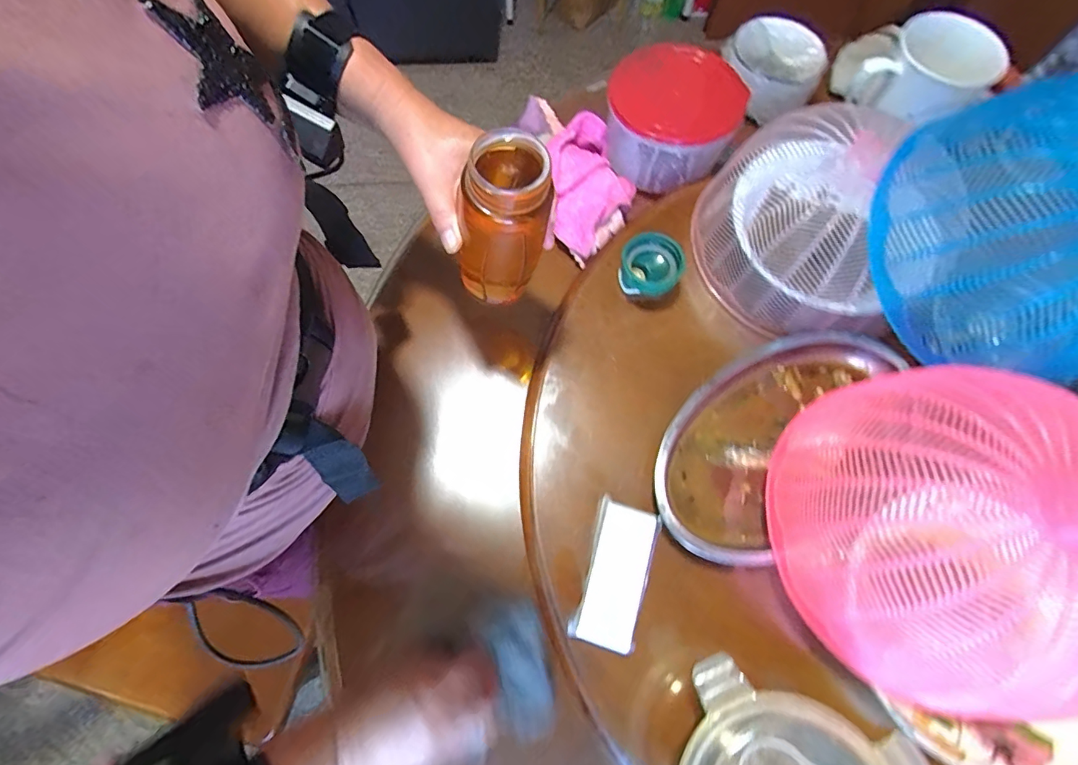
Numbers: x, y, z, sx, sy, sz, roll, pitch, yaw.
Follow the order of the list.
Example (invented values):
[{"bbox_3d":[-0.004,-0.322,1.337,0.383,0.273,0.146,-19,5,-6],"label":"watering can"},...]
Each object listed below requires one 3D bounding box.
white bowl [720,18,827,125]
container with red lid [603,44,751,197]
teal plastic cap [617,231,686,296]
[{"bbox_3d":[0.304,-0.399,0.608,0.111,0.070,0.115,0,70,-1],"label":"white bowl"},{"bbox_3d":[0.154,-0.310,0.553,0.150,0.085,0.135,27,72,8],"label":"container with red lid"},{"bbox_3d":[0.116,-0.118,0.484,0.059,0.042,0.060,0,70,-1],"label":"teal plastic cap"}]

